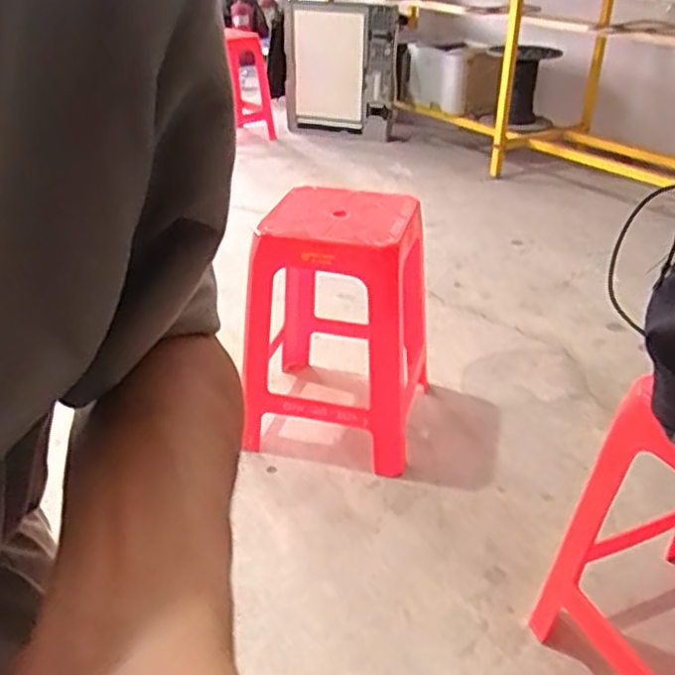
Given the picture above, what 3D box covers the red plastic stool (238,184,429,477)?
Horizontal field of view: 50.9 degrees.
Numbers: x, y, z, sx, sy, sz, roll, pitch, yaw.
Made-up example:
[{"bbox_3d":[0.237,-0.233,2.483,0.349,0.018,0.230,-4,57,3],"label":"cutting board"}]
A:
[{"bbox_3d":[0.029,-0.031,1.361,0.270,0.477,0.317,7,32,13],"label":"red plastic stool"}]

